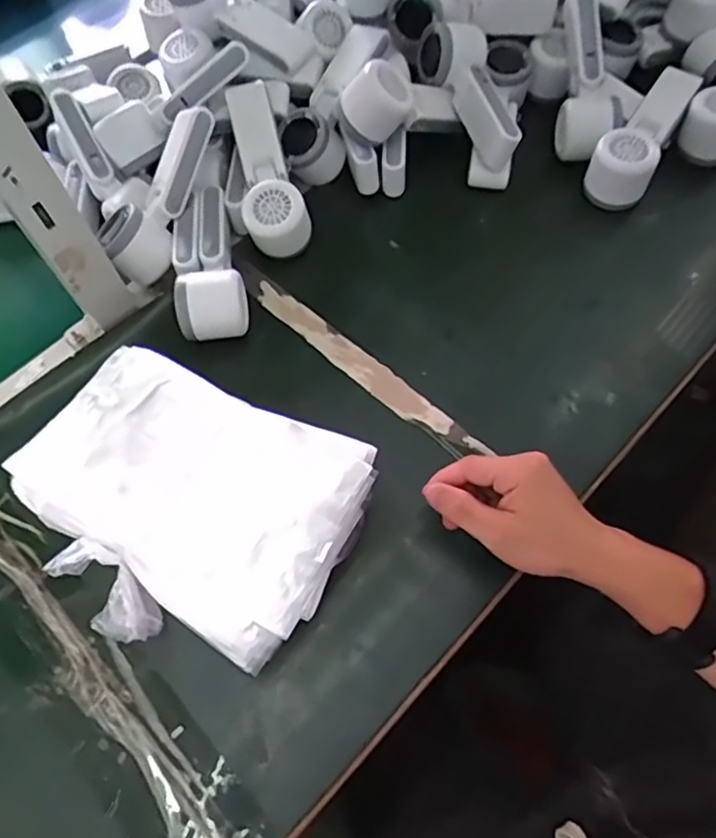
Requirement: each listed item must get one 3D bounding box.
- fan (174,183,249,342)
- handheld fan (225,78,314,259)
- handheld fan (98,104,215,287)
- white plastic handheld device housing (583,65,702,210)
[{"bbox_3d":[-0.138,-0.146,0.582,0.056,0.054,0.163,-11,63,-4],"label":"fan"},{"bbox_3d":[-0.088,-0.239,0.603,0.061,0.043,0.171,-13,81,-5],"label":"handheld fan"},{"bbox_3d":[-0.180,-0.209,0.578,0.055,0.054,0.165,25,88,14],"label":"handheld fan"},{"bbox_3d":[0.273,-0.272,0.611,0.054,0.070,0.131,28,67,15],"label":"white plastic handheld device housing"}]

